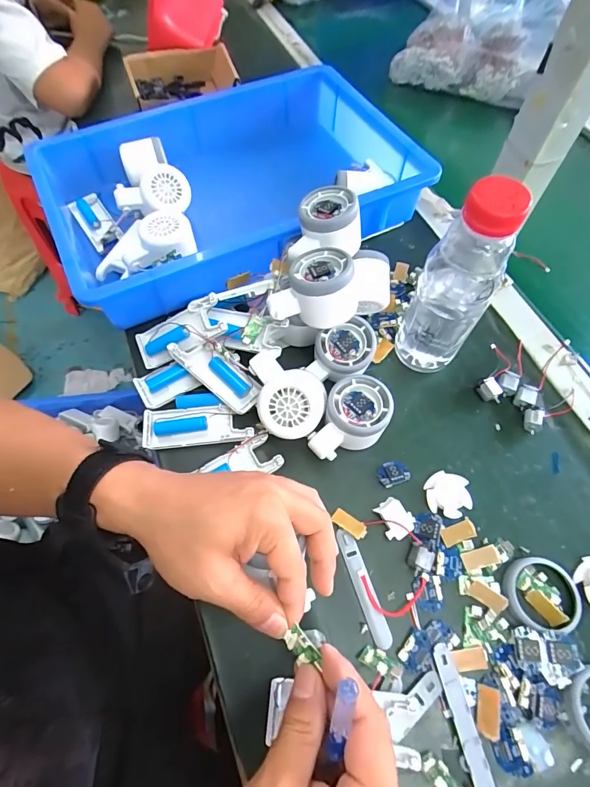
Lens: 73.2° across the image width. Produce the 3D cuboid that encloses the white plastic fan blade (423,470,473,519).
[{"bbox_3d":[0.142,0.094,0.369,0.041,0.011,0.039,15,64,8],"label":"white plastic fan blade"}]

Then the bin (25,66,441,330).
[{"bbox_3d":[-0.071,-0.257,0.521,0.434,0.125,0.280,-24,65,-12],"label":"bin"}]

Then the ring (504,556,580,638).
[{"bbox_3d":[0.206,0.166,0.329,0.057,0.008,0.056,0,63,0],"label":"ring"}]

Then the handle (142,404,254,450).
[{"bbox_3d":[-0.096,0.031,0.392,0.104,0.015,0.038,-4,63,-2],"label":"handle"}]

